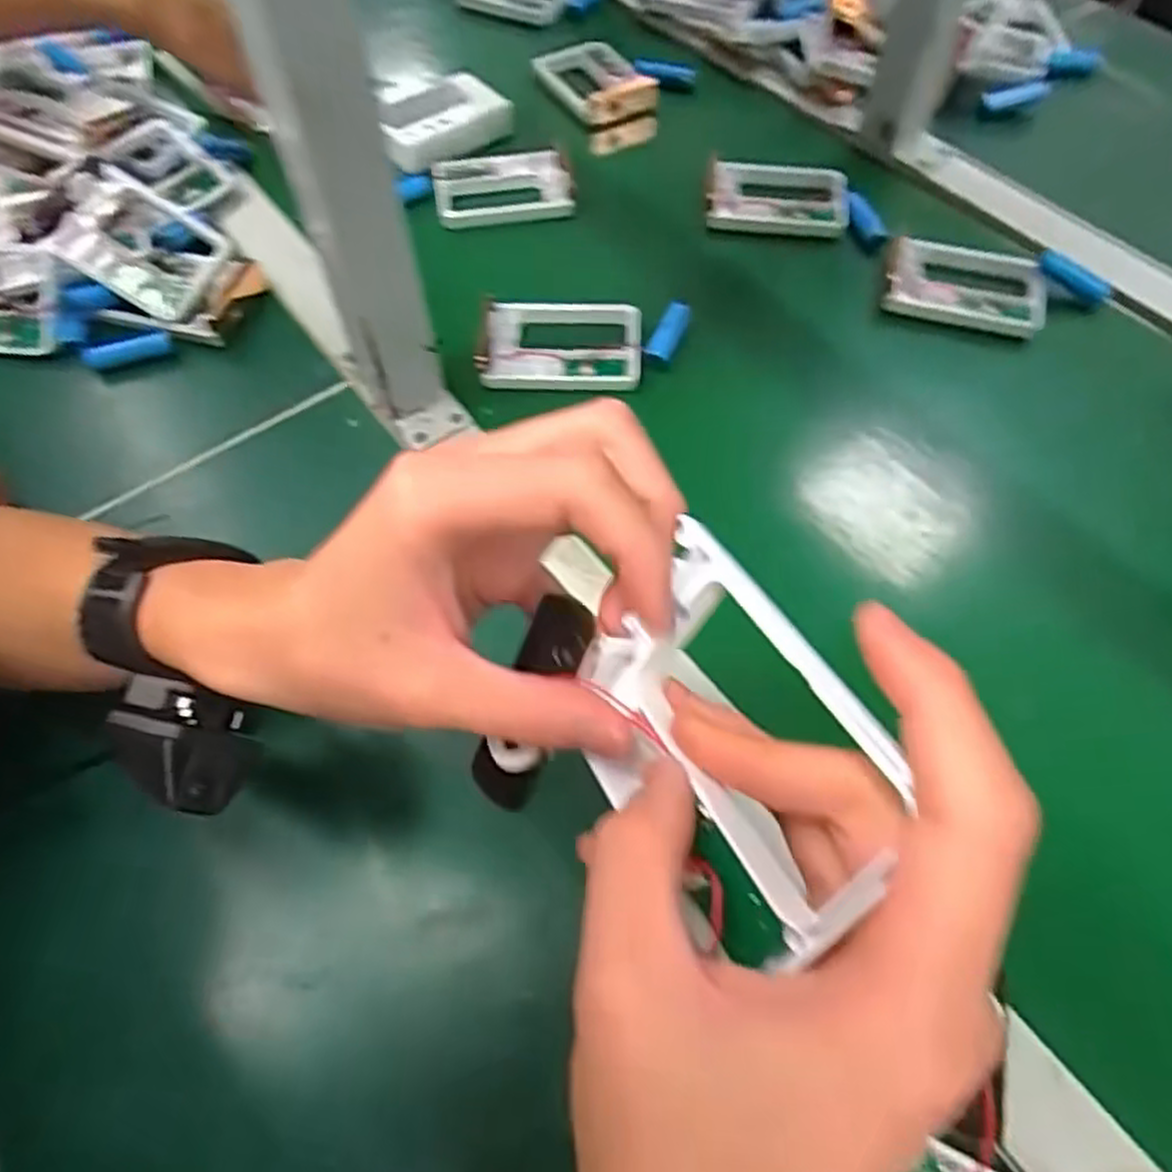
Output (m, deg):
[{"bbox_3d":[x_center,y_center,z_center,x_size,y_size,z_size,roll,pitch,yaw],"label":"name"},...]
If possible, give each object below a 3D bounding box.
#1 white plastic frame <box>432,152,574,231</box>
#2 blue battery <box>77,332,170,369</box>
[{"bbox_3d":[-0.062,-0.295,0.580,0.098,0.015,0.058,-9,60,-4],"label":"white plastic frame"},{"bbox_3d":[-0.290,-0.150,0.496,0.052,0.016,0.010,-14,60,-6],"label":"blue battery"}]

